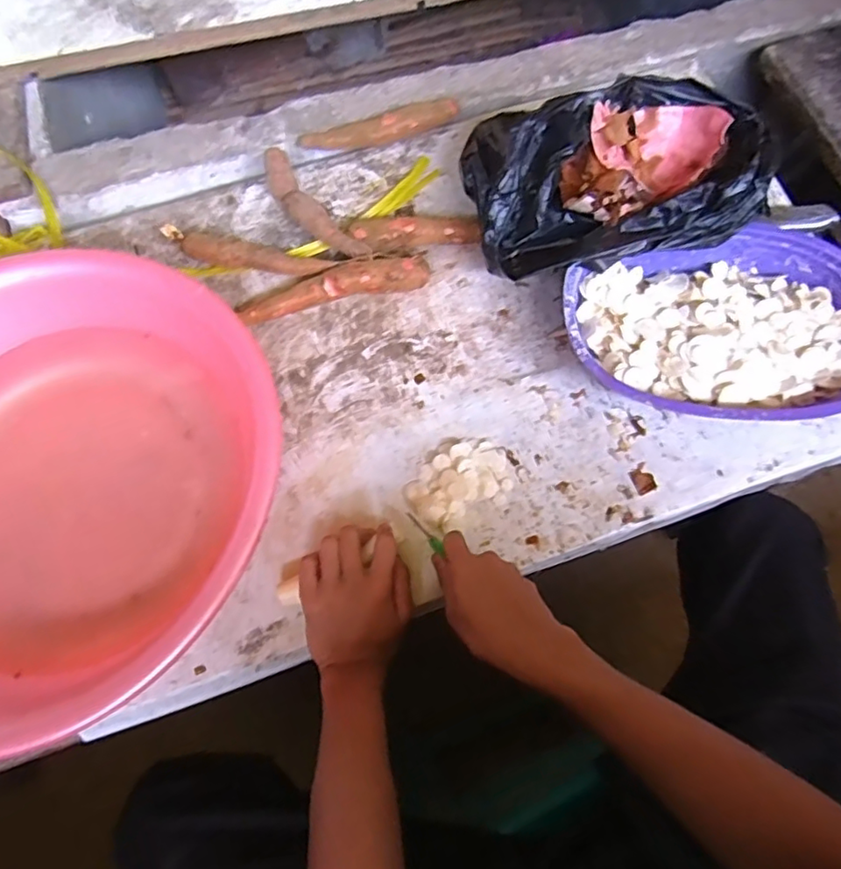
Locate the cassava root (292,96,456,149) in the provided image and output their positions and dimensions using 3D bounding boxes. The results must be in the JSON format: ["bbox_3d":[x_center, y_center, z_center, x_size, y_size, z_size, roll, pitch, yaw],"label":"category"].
[{"bbox_3d":[-0.049,-0.378,0.726,0.195,0.026,0.034,-18,71,-8],"label":"cassava root"}]

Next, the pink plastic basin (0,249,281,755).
[{"bbox_3d":[-0.336,0.037,0.543,0.420,0.134,0.394,0,69,-1],"label":"pink plastic basin"}]

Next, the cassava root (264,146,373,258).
[{"bbox_3d":[-0.123,-0.255,0.682,0.034,0.041,0.178,-38,74,-14],"label":"cassava root"}]

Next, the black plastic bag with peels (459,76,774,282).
[{"bbox_3d":[0.191,-0.258,0.628,0.281,0.136,0.191,3,69,0],"label":"black plastic bag with peels"}]

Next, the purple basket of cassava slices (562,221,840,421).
[{"bbox_3d":[0.294,-0.104,0.599,0.301,0.076,0.209,1,69,-1],"label":"purple basket of cassava slices"}]

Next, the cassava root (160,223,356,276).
[{"bbox_3d":[-0.187,-0.201,0.669,0.206,0.034,0.031,12,69,3],"label":"cassava root"}]

